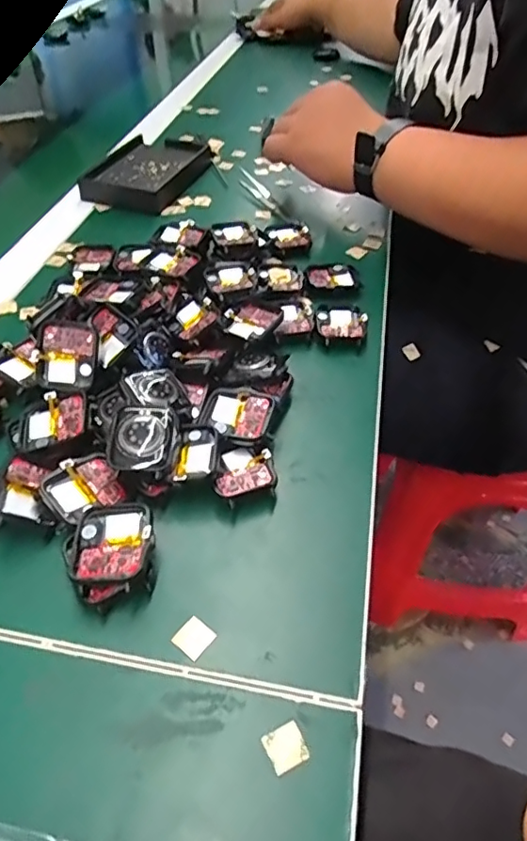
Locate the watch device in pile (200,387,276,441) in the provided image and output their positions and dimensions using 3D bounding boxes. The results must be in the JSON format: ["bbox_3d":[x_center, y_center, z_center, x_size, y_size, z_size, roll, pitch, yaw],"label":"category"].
[{"bbox_3d":[-0.017,-0.004,0.336,0.042,0.010,0.037,12,47,11],"label":"watch device in pile"}]

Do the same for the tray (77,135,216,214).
[{"bbox_3d":[-0.124,-0.280,0.609,0.104,0.020,0.164,10,46,9],"label":"tray"}]

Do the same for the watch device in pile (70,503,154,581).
[{"bbox_3d":[-0.075,0.060,0.274,0.039,0.011,0.042,-2,46,-2],"label":"watch device in pile"}]

